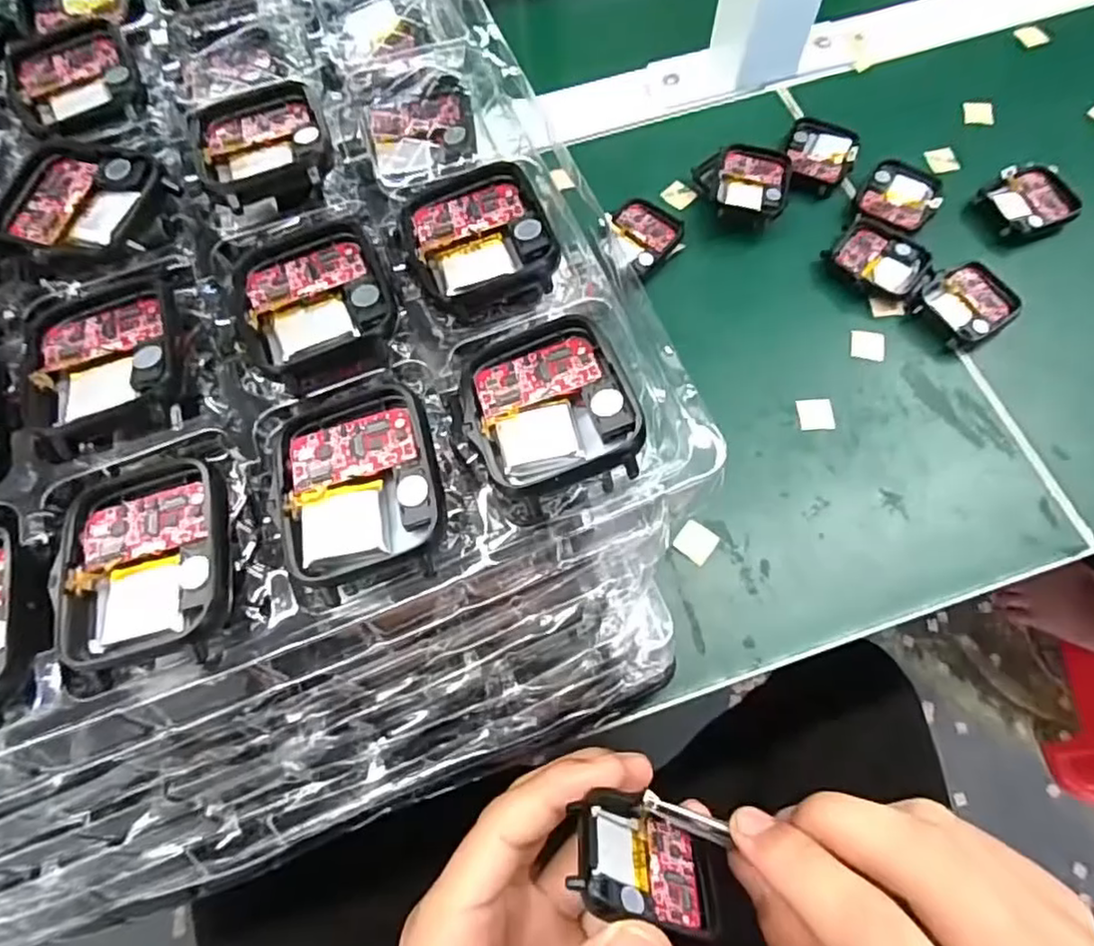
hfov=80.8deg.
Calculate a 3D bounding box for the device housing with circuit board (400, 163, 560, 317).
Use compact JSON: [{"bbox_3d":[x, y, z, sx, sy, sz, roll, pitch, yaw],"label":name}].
[{"bbox_3d":[-0.019,-0.066,0.174,0.037,0.007,0.048,-15,68,-5],"label":"device housing with circuit board"}]

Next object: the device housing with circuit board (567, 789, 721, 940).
[{"bbox_3d":[0.030,0.116,0.192,0.045,0.006,0.037,21,25,-13],"label":"device housing with circuit board"}]

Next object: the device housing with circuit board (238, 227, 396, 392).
[{"bbox_3d":[-0.059,-0.044,0.165,0.037,0.005,0.048,-15,68,-5],"label":"device housing with circuit board"}]

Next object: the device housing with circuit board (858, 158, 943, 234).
[{"bbox_3d":[0.186,-0.145,0.339,0.038,0.007,0.043,27,70,12],"label":"device housing with circuit board"}]

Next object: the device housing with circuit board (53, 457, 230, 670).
[{"bbox_3d":[-0.091,0.018,0.144,0.038,0.008,0.045,-17,68,-6],"label":"device housing with circuit board"}]

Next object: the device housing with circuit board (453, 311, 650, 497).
[{"bbox_3d":[-0.001,-0.017,0.152,0.039,0.009,0.045,-14,68,-5],"label":"device housing with circuit board"}]

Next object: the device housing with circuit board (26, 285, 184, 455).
[{"bbox_3d":[-0.112,-0.028,0.163,0.037,0.007,0.048,-19,68,-6],"label":"device housing with circuit board"}]

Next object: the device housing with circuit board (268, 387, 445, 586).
[{"bbox_3d":[-0.044,0.002,0.149,0.038,0.010,0.043,-9,67,-2],"label":"device housing with circuit board"}]

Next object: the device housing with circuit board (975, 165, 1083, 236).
[{"bbox_3d":[0.254,-0.142,0.339,0.045,0.014,0.039,-20,68,-7],"label":"device housing with circuit board"}]

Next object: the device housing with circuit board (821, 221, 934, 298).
[{"bbox_3d":[0.167,-0.107,0.323,0.046,0.007,0.036,42,74,17],"label":"device housing with circuit board"}]

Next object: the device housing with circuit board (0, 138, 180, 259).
[{"bbox_3d":[-0.134,-0.078,0.184,0.048,0.005,0.037,15,68,8],"label":"device housing with circuit board"}]

